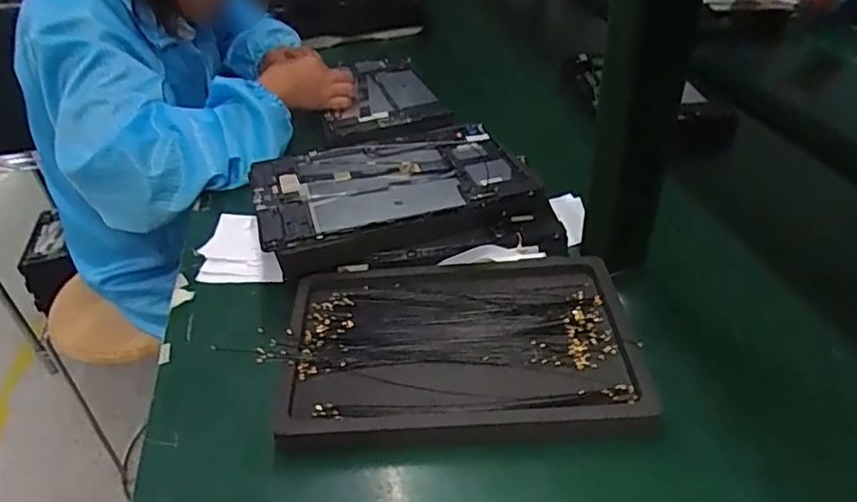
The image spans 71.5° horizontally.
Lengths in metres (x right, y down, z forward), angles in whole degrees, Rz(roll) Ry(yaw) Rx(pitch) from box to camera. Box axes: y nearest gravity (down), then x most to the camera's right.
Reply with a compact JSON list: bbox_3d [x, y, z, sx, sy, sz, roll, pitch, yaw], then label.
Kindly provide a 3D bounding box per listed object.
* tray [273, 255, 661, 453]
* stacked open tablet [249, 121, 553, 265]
[{"bbox_3d":[0.023,0.067,0.433,0.245,0.024,0.165,-4,39,1],"label":"tray"},{"bbox_3d":[-0.032,-0.056,0.562,0.248,0.051,0.161,-12,39,-10],"label":"stacked open tablet"}]

